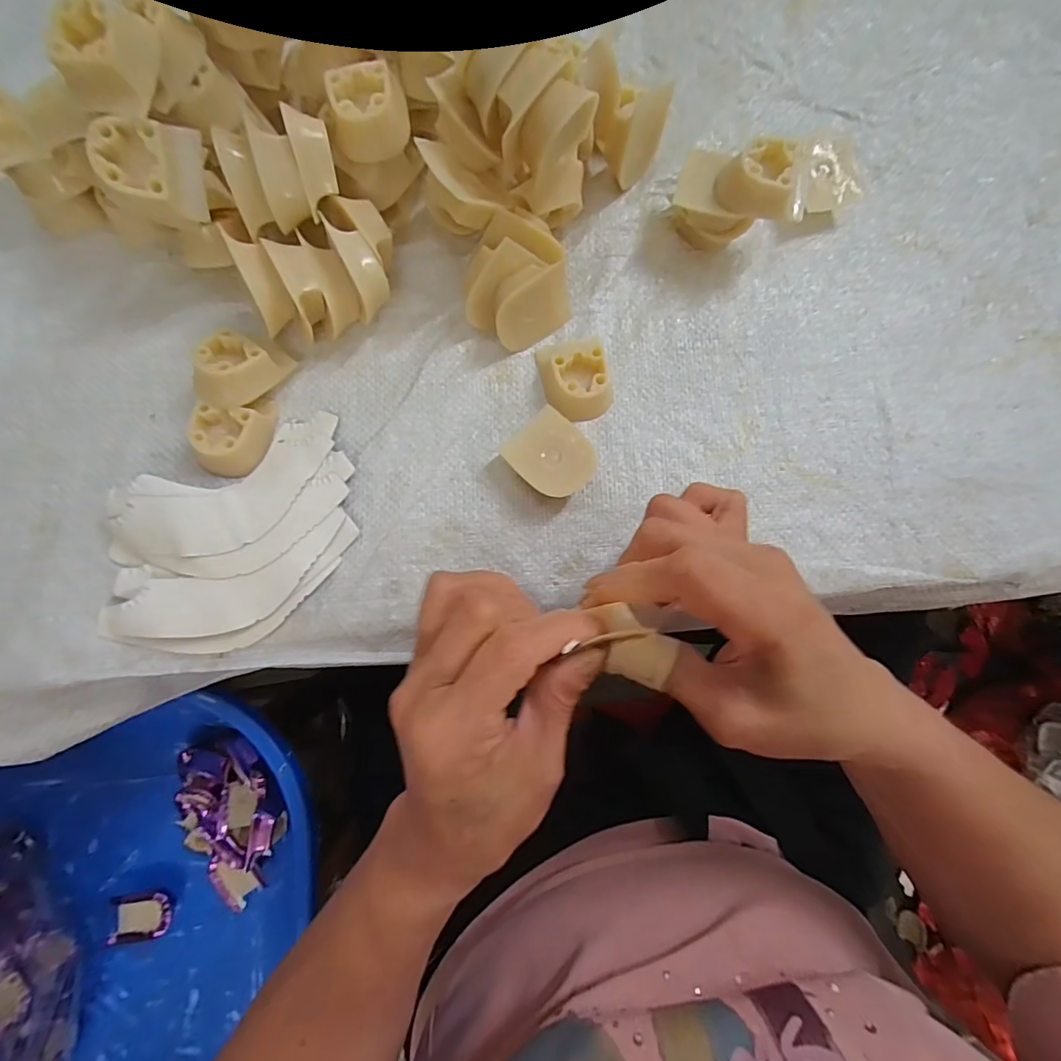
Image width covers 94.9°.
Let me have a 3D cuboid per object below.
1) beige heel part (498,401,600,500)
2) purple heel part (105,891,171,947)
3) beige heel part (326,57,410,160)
[{"bbox_3d":[0.011,-0.039,0.264,0.039,0.018,0.044,-44,85,-8],"label":"beige heel part"},{"bbox_3d":[-0.358,0.355,0.446,0.049,0.022,0.038,-10,83,-4],"label":"purple heel part"},{"bbox_3d":[-0.079,-0.206,0.241,0.036,0.022,0.032,-12,83,-4],"label":"beige heel part"}]

